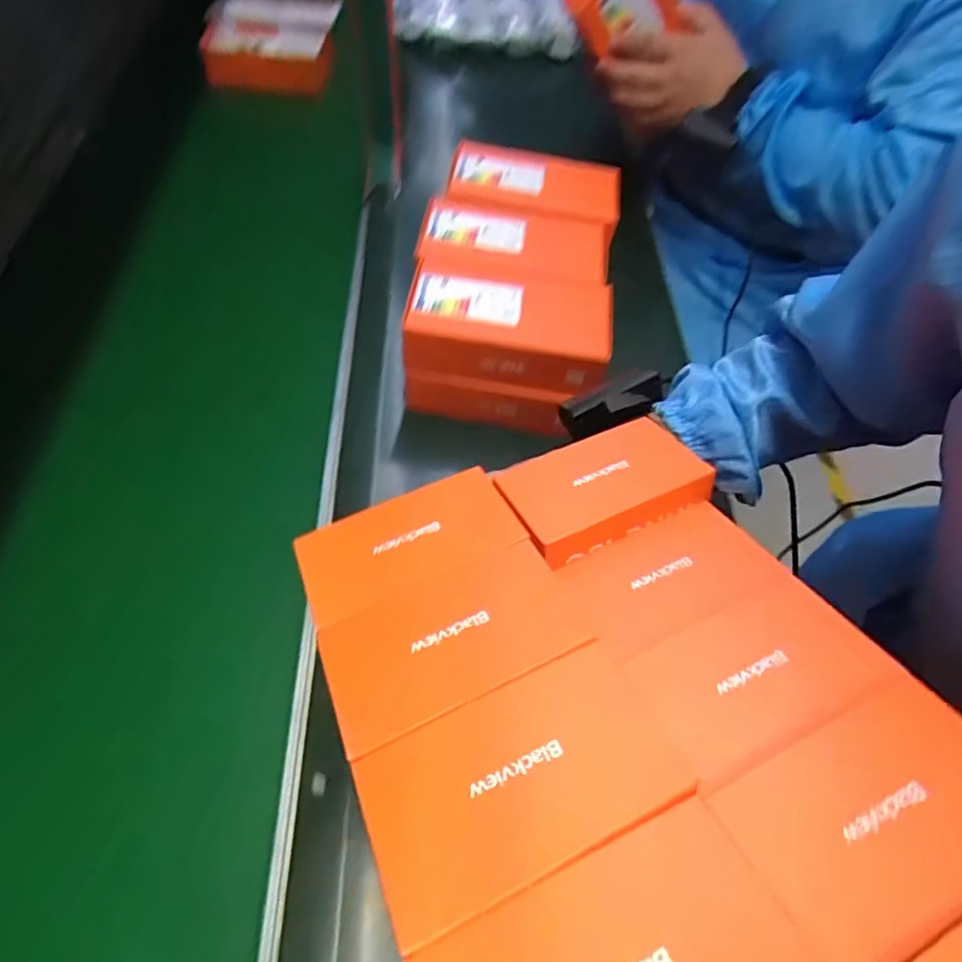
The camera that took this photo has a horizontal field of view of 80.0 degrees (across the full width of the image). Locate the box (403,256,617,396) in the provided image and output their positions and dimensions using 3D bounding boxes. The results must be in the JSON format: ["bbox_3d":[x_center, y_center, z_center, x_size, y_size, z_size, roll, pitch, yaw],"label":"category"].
[{"bbox_3d":[0.028,-0.149,0.550,0.190,0.058,0.100,6,61,0],"label":"box"}]

